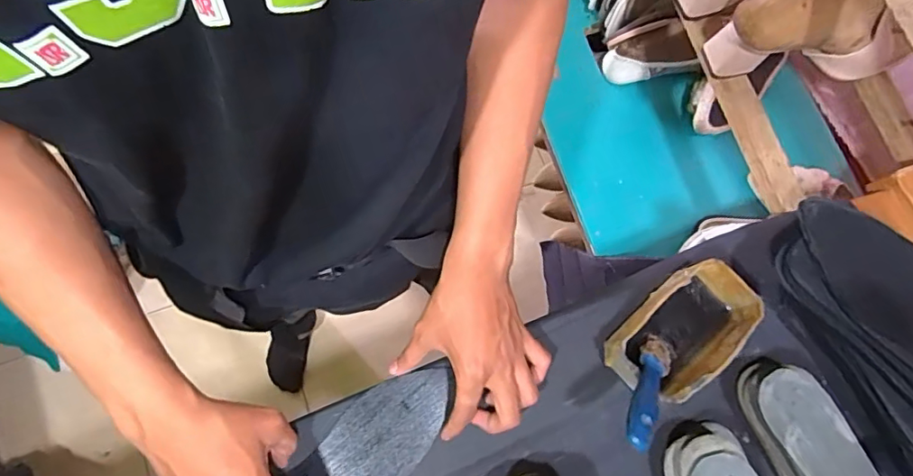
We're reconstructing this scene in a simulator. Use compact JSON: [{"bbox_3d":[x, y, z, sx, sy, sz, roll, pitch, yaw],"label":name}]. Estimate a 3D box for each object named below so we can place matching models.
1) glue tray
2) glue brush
[{"bbox_3d":[0.202,0.087,0.483,0.126,0.070,0.074,-44,82,-10],"label":"glue tray"},{"bbox_3d":[0.154,0.121,0.423,0.025,0.149,0.013,43,120,7],"label":"glue brush"}]

